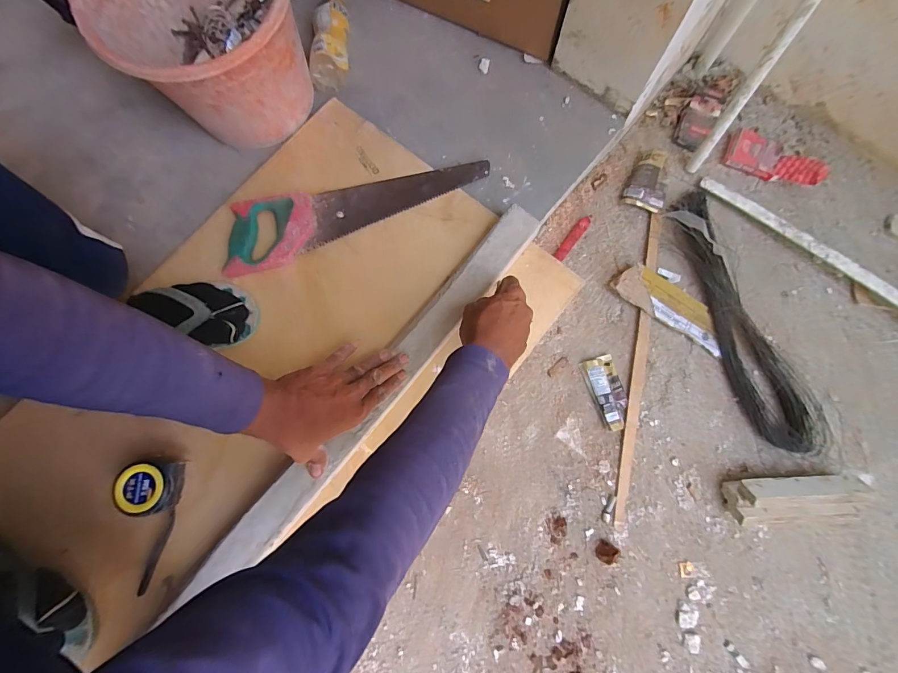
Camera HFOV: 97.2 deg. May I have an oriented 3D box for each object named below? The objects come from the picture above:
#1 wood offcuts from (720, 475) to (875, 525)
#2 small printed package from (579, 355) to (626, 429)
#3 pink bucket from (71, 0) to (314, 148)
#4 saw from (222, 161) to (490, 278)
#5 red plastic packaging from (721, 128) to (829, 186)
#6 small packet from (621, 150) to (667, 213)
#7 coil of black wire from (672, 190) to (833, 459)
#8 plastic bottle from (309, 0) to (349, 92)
[{"bbox_3d":[0.506,0.239,0.579,0.181,0.060,0.068,-2,77,1],"label":"wood offcuts"},{"bbox_3d":[0.258,0.089,0.637,0.050,0.013,0.113,-19,77,-3],"label":"small printed package"},{"bbox_3d":[-0.324,-0.414,0.571,0.249,0.189,0.264,0,77,1],"label":"pink bucket"},{"bbox_3d":[-0.147,-0.211,0.609,0.413,0.023,0.100,-24,78,-4],"label":"saw"},{"bbox_3d":[0.581,-0.319,0.707,0.158,0.046,0.074,29,79,7],"label":"red plastic packaging"},{"bbox_3d":[0.358,-0.276,0.705,0.067,0.033,0.101,23,78,6],"label":"small packet"},{"bbox_3d":[0.473,-0.033,0.644,0.102,0.051,0.452,-19,77,-3],"label":"coil of black wire"},{"bbox_3d":[-0.195,-0.490,0.664,0.060,0.057,0.147,2,77,1],"label":"plastic bottle"}]

